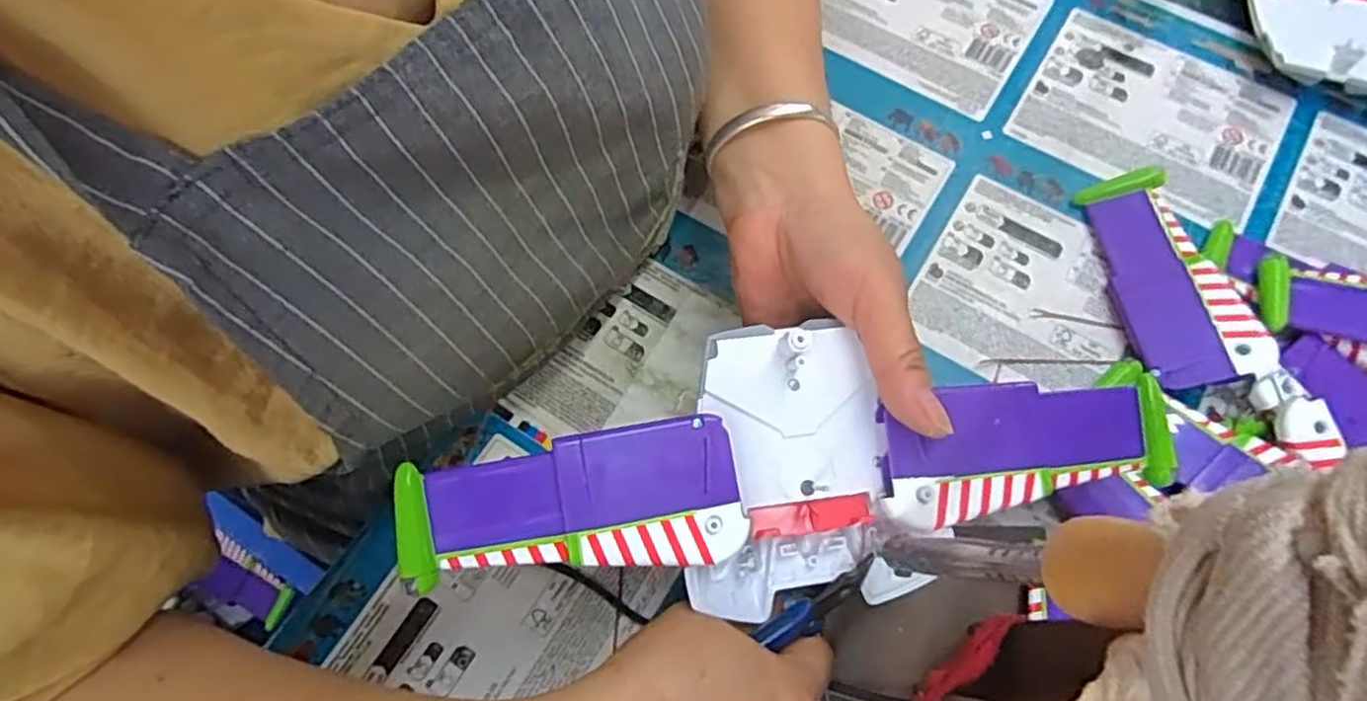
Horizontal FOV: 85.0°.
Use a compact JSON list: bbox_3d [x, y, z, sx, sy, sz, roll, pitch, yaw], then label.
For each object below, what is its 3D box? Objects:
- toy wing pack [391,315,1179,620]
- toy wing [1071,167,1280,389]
[{"bbox_3d":[0.044,0.044,0.294,0.289,0.043,0.093,-7,67,-9],"label":"toy wing pack"},{"bbox_3d":[0.244,-0.036,0.378,0.049,0.018,0.121,-16,63,15],"label":"toy wing"}]

